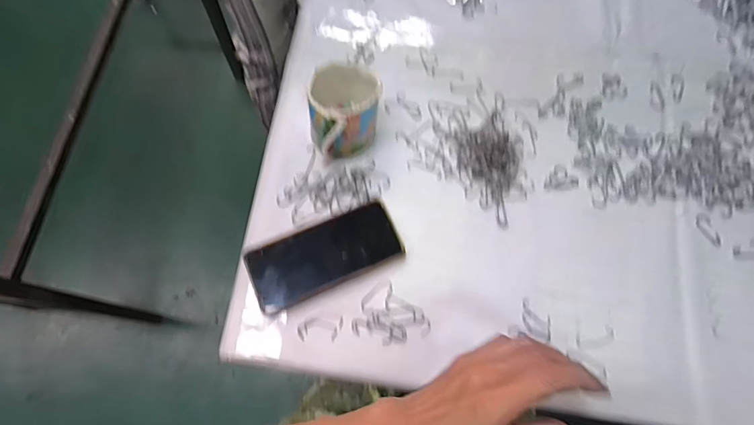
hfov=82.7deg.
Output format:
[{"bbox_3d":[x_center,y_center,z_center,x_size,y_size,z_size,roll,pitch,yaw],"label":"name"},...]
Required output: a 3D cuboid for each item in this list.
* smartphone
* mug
[{"bbox_3d":[-0.059,0.047,0.482,0.167,0.013,0.072,-24,71,-7],"label":"smartphone"},{"bbox_3d":[-0.036,-0.117,0.506,0.081,0.077,0.092,1,70,2],"label":"mug"}]

